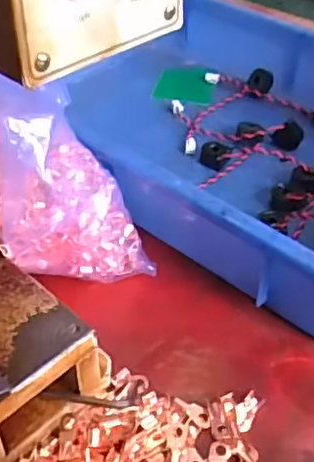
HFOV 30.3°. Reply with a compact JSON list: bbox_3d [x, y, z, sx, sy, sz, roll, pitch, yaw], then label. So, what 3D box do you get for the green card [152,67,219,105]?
[{"bbox_3d":[0.033,-0.160,0.632,0.063,0.005,0.075,8,44,7],"label":"green card"}]

